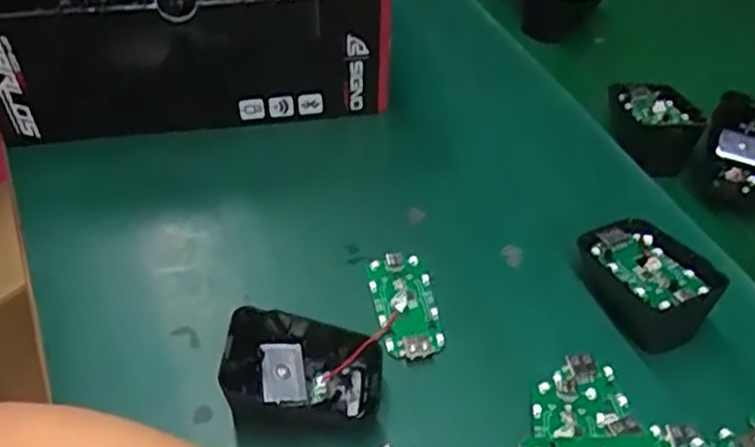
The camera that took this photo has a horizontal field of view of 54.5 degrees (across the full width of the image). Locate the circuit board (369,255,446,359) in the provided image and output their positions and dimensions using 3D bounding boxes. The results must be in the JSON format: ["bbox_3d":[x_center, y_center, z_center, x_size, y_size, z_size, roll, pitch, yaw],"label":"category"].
[{"bbox_3d":[0.015,0.041,0.376,0.031,0.006,0.062,-9,50,-9],"label":"circuit board"}]

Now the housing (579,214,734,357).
[{"bbox_3d":[0.135,0.026,0.369,0.044,0.038,0.070,-20,52,-17],"label":"housing"}]

